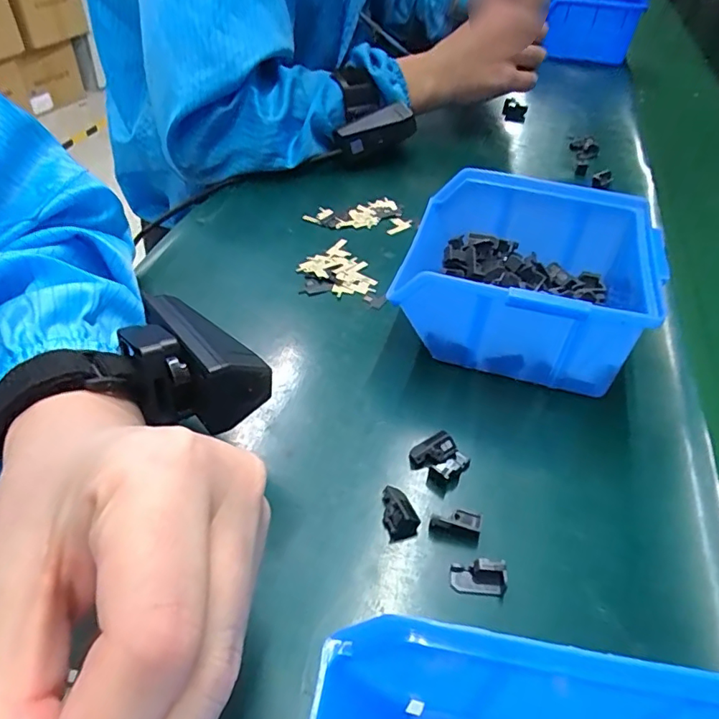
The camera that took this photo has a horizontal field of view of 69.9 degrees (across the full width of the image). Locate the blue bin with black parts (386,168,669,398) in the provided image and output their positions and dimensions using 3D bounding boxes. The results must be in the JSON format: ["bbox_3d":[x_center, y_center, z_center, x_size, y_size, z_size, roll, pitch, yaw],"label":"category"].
[{"bbox_3d":[0.096,-0.047,0.305,0.134,0.067,0.125,17,47,13],"label":"blue bin with black parts"}]

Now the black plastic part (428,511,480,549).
[{"bbox_3d":[0.042,0.072,0.225,0.021,0.008,0.013,11,46,5],"label":"black plastic part"}]

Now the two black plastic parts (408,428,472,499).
[{"bbox_3d":[0.038,0.048,0.248,0.022,0.011,0.025,-33,57,-32],"label":"two black plastic parts"}]

